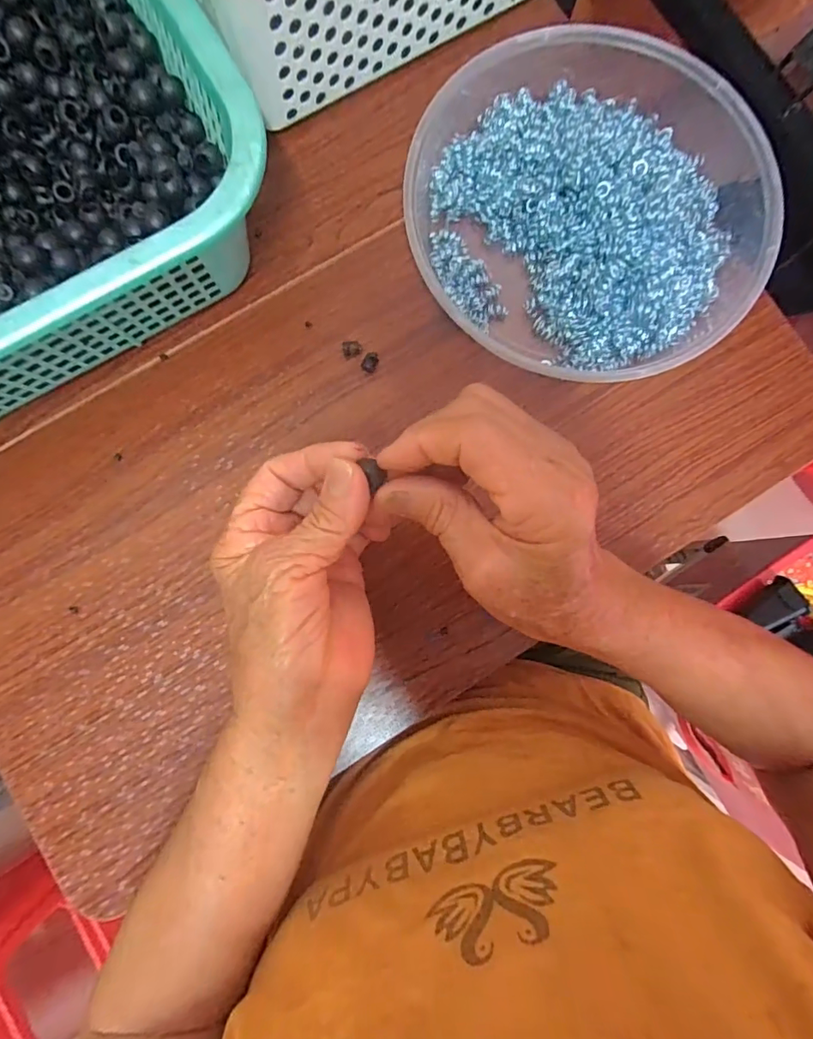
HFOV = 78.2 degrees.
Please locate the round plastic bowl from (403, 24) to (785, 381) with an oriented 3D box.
[{"bbox_3d":[0.118,-0.200,0.320,0.221,0.041,0.204,0,86,-2],"label":"round plastic bowl"}]

